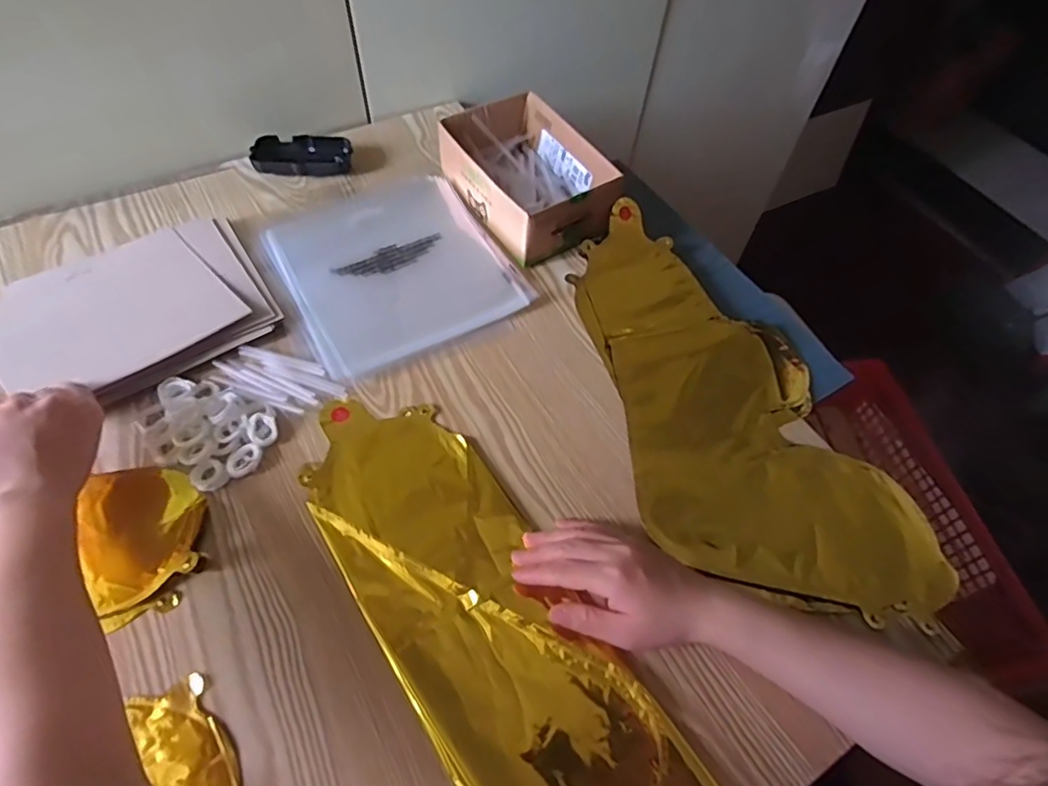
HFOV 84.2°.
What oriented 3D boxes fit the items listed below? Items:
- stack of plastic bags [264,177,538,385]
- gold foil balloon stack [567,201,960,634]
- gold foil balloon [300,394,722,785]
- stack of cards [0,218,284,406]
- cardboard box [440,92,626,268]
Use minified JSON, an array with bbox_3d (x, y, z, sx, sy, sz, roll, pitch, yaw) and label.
[{"bbox_3d":[-0.135,-0.134,0.598,0.213,0.013,0.220,-25,63,-18],"label":"stack of plastic bags"},{"bbox_3d":[0.176,0.002,0.529,0.211,0.011,0.425,-15,60,-13],"label":"gold foil balloon stack"},{"bbox_3d":[-0.026,0.169,0.420,0.134,0.009,0.425,-31,64,-21],"label":"gold foil balloon"},{"bbox_3d":[-0.363,-0.076,0.535,0.228,0.014,0.171,-25,63,-18],"label":"stack of cards"},{"bbox_3d":[0.004,-0.236,0.631,0.130,0.060,0.192,-26,63,-19],"label":"cardboard box"}]

